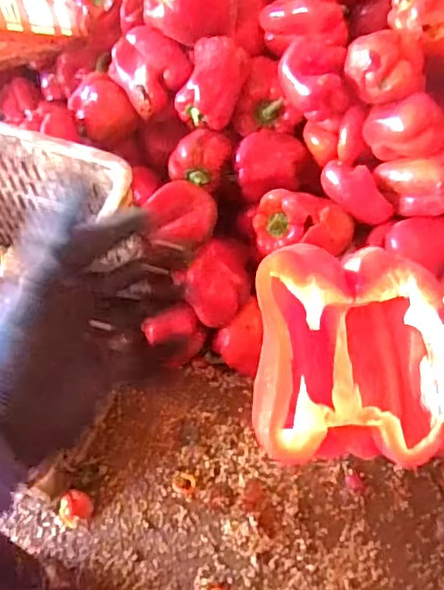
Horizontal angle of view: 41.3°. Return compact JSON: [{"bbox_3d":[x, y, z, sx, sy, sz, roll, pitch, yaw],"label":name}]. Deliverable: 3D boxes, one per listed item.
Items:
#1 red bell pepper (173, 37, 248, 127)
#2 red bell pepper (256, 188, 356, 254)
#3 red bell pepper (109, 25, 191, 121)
[{"bbox_3d":[-0.011,-0.275,0.766,0.067,0.074,0.106,26,80,35],"label":"red bell pepper"},{"bbox_3d":[0.107,-0.087,0.747,0.129,0.073,0.067,0,60,0],"label":"red bell pepper"},{"bbox_3d":[-0.102,-0.303,0.791,0.107,0.062,0.085,39,67,20],"label":"red bell pepper"}]

